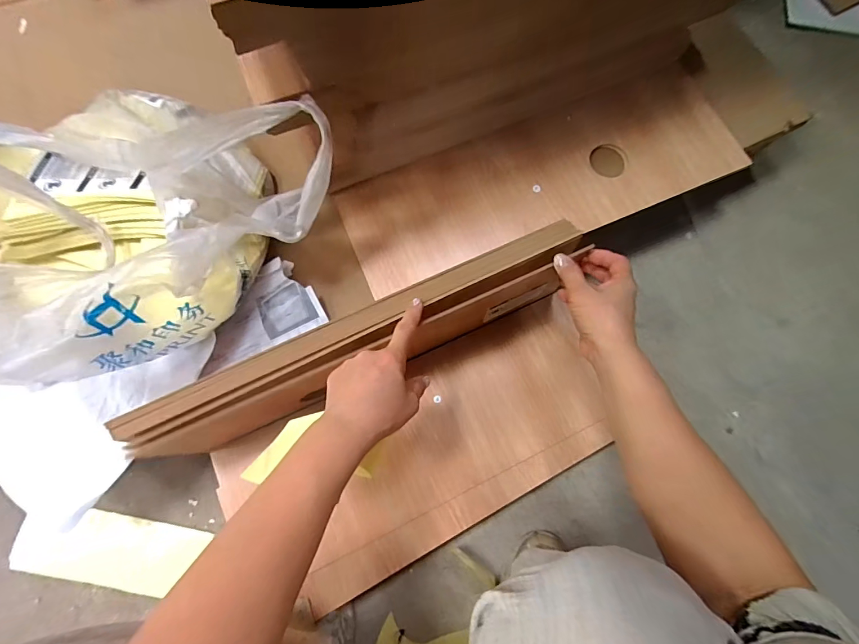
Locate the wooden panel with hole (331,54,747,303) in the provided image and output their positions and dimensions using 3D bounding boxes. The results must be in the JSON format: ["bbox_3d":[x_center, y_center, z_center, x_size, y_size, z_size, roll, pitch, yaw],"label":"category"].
[{"bbox_3d":[0.154,-0.189,0.528,0.530,0.016,0.172,-22,79,-5],"label":"wooden panel with hole"}]

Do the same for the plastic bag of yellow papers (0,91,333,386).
[{"bbox_3d":[-0.327,-0.128,0.428,0.372,0.178,0.318,-43,82,-8],"label":"plastic bag of yellow papers"}]

